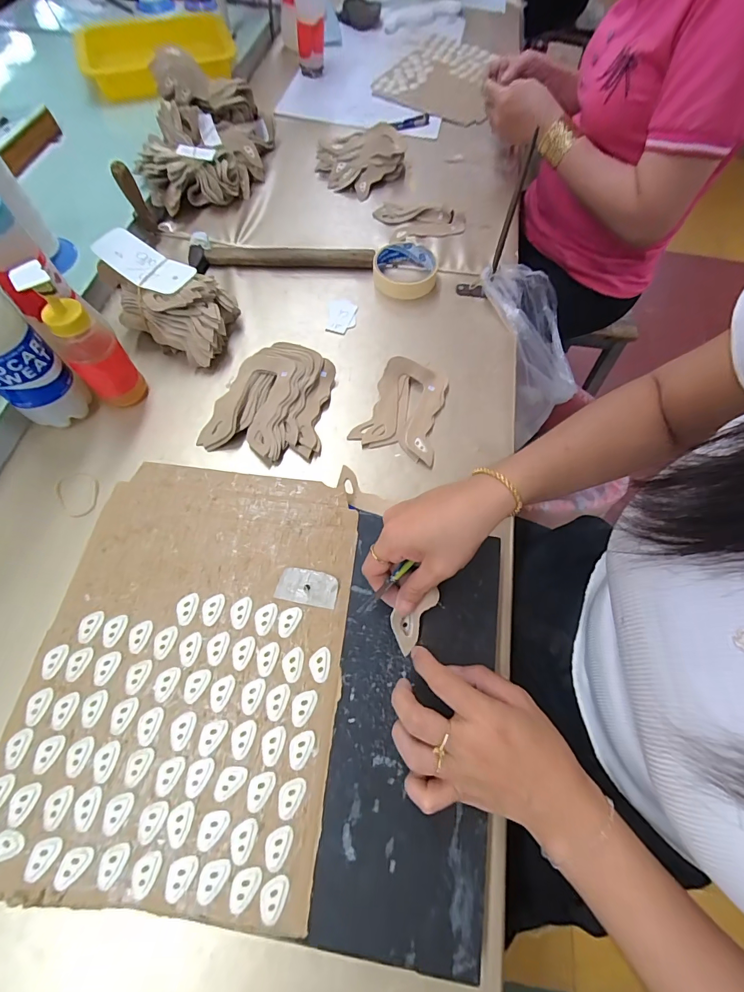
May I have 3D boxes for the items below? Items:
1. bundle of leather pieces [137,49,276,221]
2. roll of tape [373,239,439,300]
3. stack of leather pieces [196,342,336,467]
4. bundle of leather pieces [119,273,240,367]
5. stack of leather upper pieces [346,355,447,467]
[{"bbox_3d":[-0.252,-0.536,0.610,0.169,0.113,0.215,-1,65,-2],"label":"bundle of leather pieces"},{"bbox_3d":[0.046,-0.310,0.556,0.083,0.026,0.097,8,65,2],"label":"roll of tape"},{"bbox_3d":[-0.109,-0.108,0.455,0.119,0.026,0.143,14,65,5],"label":"stack of leather pieces"},{"bbox_3d":[-0.220,-0.225,0.483,0.109,0.071,0.107,23,66,9],"label":"bundle of leather pieces"},{"bbox_3d":[0.037,-0.102,0.458,0.089,0.022,0.119,16,66,5],"label":"stack of leather upper pieces"}]

